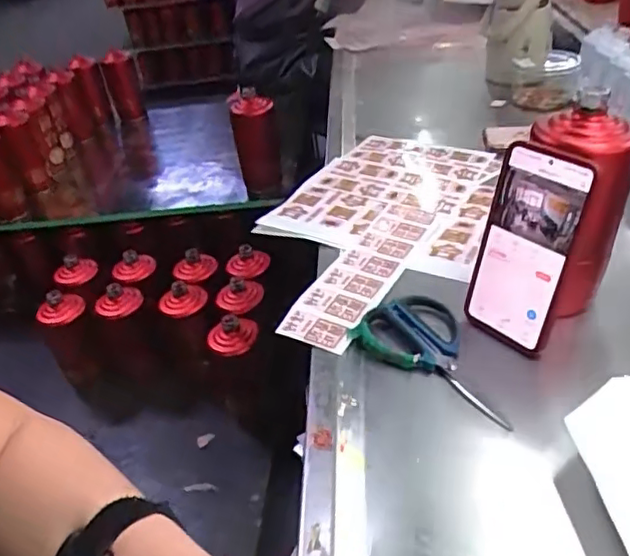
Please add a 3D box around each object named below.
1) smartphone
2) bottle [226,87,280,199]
[{"bbox_3d":[0.174,-0.023,0.506,0.016,0.166,0.082,-11,27,-38],"label":"smartphone"},{"bbox_3d":[-0.111,-0.259,1.166,0.079,0.181,0.066,-15,36,-10],"label":"bottle"}]

